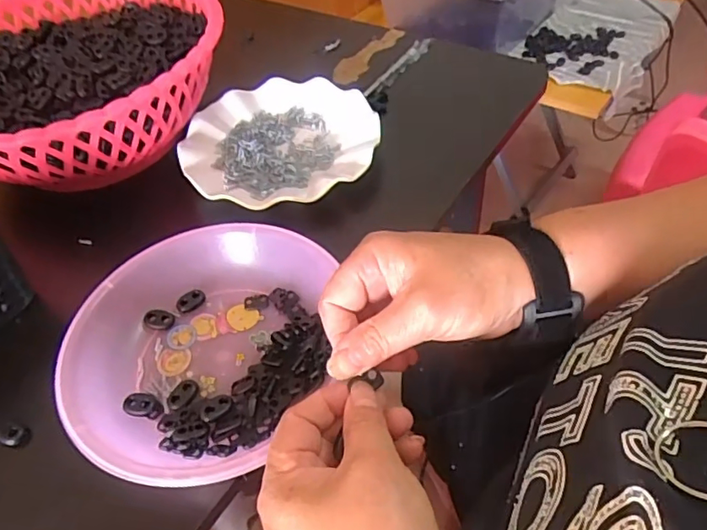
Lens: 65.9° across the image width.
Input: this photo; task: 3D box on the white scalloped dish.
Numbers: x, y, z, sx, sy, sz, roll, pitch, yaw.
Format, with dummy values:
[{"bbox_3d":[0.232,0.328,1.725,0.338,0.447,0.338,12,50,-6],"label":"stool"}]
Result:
[{"bbox_3d":[-0.070,-0.118,0.524,0.181,0.023,0.176,-3,49,3],"label":"white scalloped dish"}]

